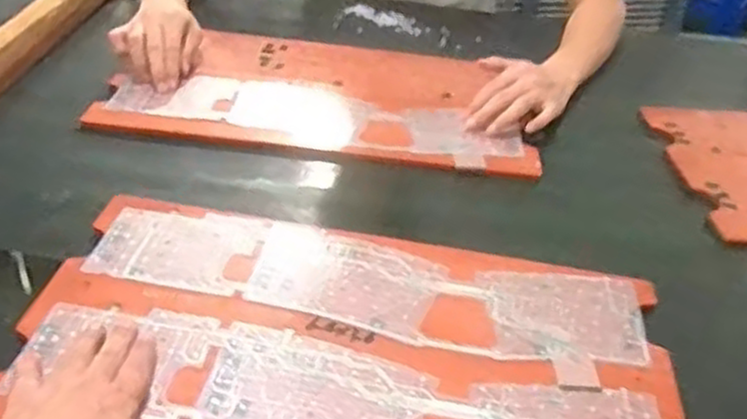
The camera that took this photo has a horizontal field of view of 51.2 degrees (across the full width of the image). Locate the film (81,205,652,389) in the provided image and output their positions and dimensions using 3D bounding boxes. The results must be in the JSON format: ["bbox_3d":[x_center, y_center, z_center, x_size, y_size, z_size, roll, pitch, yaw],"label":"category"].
[{"bbox_3d":[-0.005,0.062,0.630,0.436,0.006,0.122,10,36,4],"label":"film"}]

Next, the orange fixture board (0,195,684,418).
[{"bbox_3d":[-0.018,0.097,0.571,0.459,0.017,0.254,8,37,4],"label":"orange fixture board"}]

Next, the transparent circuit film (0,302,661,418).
[{"bbox_3d":[-0.022,0.129,0.525,0.427,0.009,0.109,11,37,6],"label":"transparent circuit film"}]

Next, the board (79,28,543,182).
[{"bbox_3d":[-0.052,-0.141,0.906,0.462,0.009,0.262,7,37,3],"label":"board"}]

